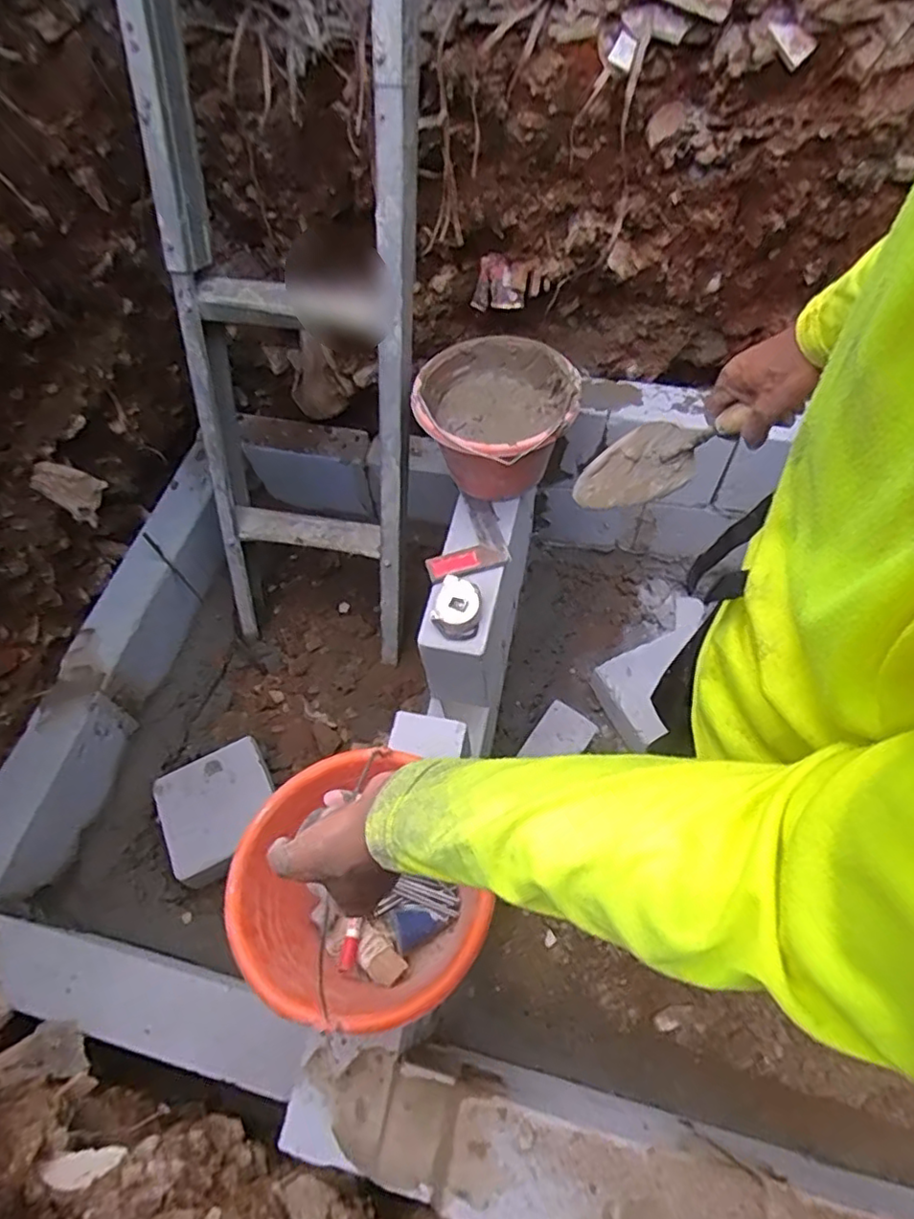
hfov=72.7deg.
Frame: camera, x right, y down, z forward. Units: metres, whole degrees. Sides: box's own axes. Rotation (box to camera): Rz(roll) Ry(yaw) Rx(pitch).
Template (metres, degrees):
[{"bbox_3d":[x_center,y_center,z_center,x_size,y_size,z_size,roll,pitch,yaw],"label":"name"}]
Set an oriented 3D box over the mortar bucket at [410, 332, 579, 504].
[{"bbox_3d":[0.060,-0.284,0.975,0.234,0.164,0.249,9,61,8],"label":"mortar bucket"}]

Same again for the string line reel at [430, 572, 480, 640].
[{"bbox_3d":[-0.003,-0.004,0.892,0.071,0.029,0.093,-7,60,-1],"label":"string line reel"}]

